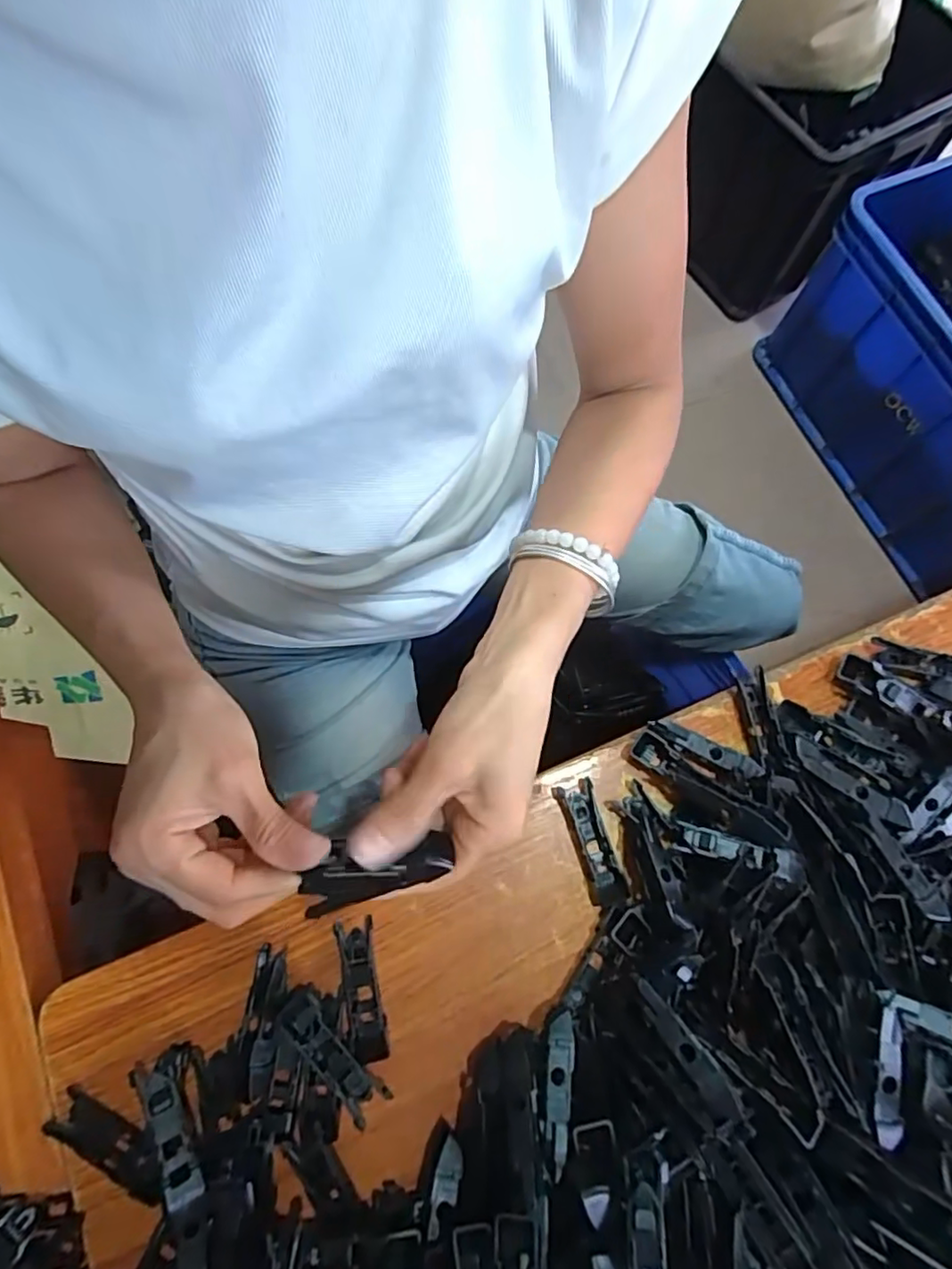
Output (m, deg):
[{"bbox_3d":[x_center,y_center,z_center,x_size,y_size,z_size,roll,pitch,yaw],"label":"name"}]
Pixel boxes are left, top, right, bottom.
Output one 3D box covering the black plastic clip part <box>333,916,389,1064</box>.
[{"bbox_3d":[-0.061,0.189,0.322,0.020,0.013,0.067,-10,75,-4],"label":"black plastic clip part"}]

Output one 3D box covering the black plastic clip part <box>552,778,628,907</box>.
[{"bbox_3d":[0.067,0.121,0.351,0.021,0.011,0.069,-18,75,-6],"label":"black plastic clip part"}]

